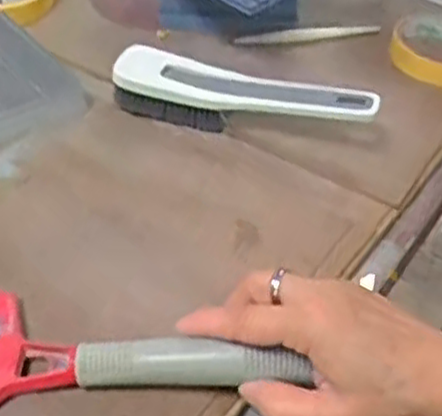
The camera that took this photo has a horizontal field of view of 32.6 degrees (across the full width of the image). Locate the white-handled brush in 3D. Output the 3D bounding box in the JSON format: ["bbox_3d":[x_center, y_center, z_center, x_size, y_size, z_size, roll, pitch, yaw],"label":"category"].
[{"bbox_3d":[0.016,-0.083,0.570,0.197,0.038,0.043,12,44,7],"label":"white-handled brush"}]

